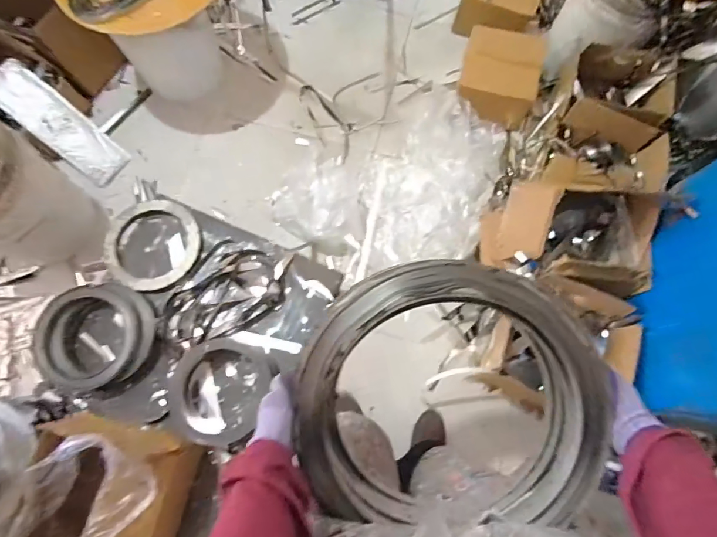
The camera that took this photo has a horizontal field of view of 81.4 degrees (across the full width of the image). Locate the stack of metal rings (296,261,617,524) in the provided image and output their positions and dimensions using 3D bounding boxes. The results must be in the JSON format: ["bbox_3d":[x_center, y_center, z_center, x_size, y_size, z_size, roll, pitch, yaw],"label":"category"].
[{"bbox_3d":[0.106,0.159,0.515,0.349,0.089,0.334,-17,94,1],"label":"stack of metal rings"}]

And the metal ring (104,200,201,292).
[{"bbox_3d":[-0.572,-0.073,1.147,0.271,0.028,0.252,0,75,0],"label":"metal ring"}]

